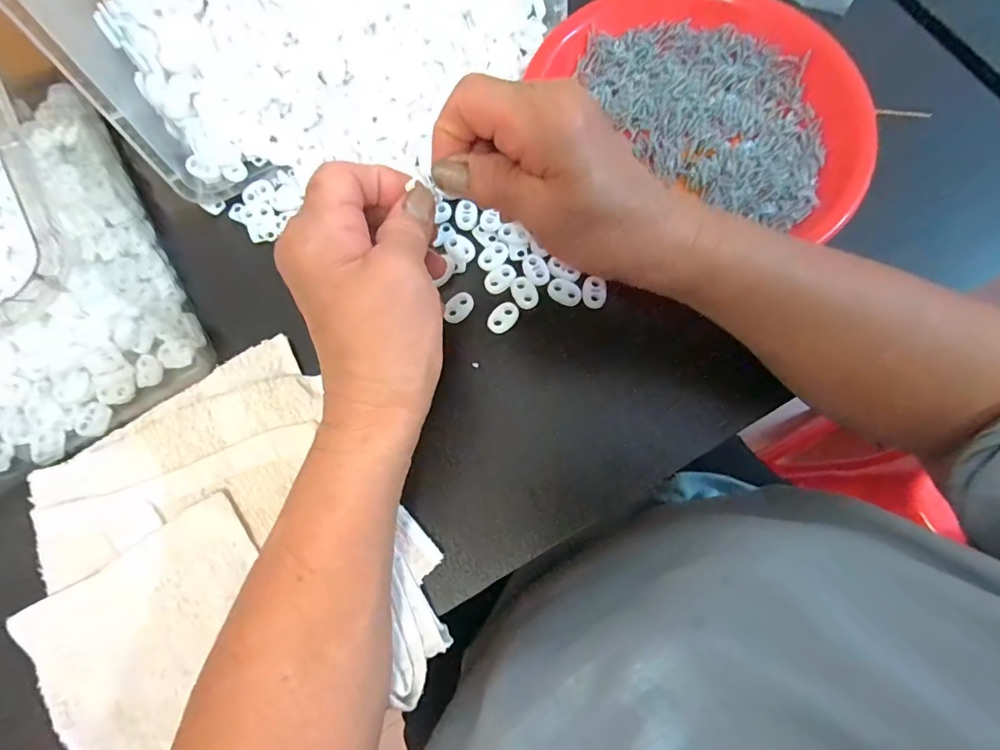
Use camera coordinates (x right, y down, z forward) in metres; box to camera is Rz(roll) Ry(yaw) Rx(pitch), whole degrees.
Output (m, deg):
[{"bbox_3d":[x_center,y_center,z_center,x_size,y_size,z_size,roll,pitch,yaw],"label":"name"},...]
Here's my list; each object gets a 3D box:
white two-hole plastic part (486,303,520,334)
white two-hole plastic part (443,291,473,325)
[{"bbox_3d":[0.002,-0.038,0.311,0.015,0.004,0.022,41,81,11],"label":"white two-hole plastic part"},{"bbox_3d":[-0.027,-0.044,0.314,0.021,0.005,0.015,-41,78,-8],"label":"white two-hole plastic part"}]

